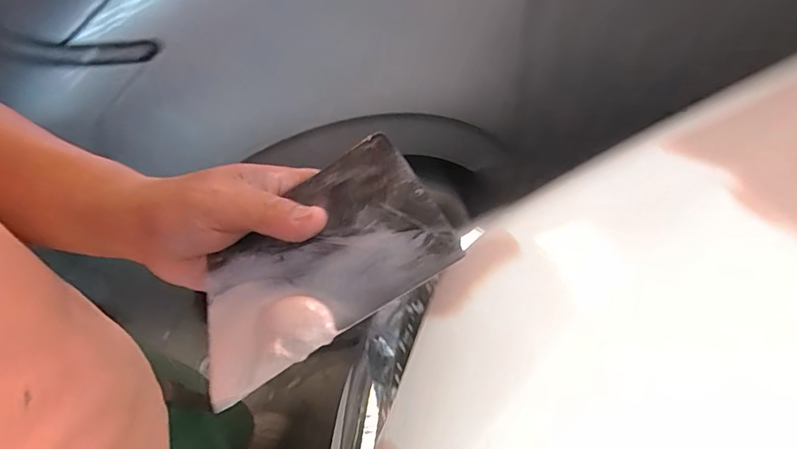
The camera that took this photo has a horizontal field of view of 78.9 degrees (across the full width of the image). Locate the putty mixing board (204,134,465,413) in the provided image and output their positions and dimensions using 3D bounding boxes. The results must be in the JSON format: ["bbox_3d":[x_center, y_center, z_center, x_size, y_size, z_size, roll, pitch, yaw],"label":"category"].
[{"bbox_3d":[-0.048,0.018,0.247,0.138,0.010,0.092,-35,52,7],"label":"putty mixing board"}]

